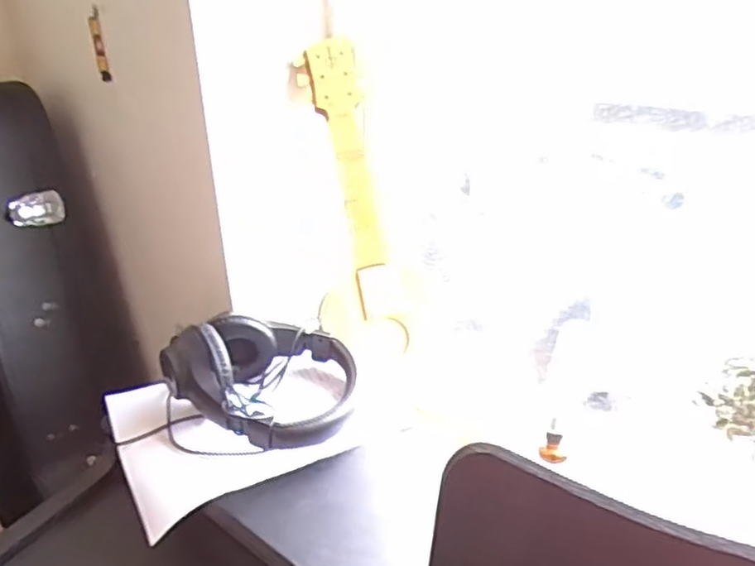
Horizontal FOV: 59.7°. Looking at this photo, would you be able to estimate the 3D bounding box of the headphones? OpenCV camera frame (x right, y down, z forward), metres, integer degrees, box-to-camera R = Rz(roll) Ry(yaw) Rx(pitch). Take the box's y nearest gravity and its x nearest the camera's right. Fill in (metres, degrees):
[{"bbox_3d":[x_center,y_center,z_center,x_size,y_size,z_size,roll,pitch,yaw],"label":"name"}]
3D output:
[{"bbox_3d":[-0.097,0.085,0.666,0.162,0.081,0.176,-3,24,1],"label":"headphones"}]

